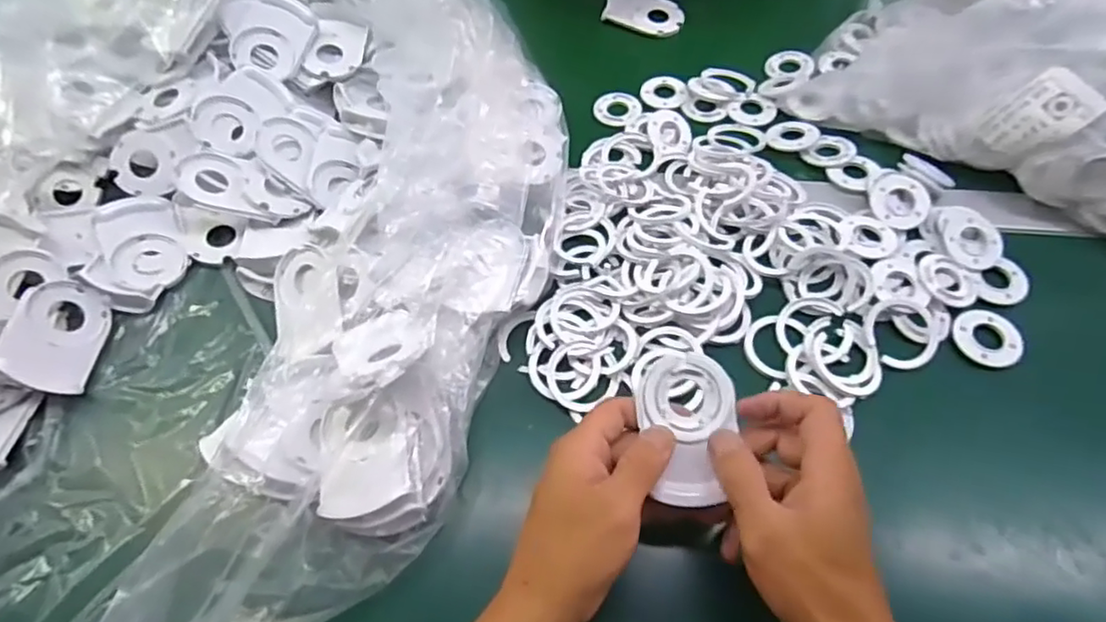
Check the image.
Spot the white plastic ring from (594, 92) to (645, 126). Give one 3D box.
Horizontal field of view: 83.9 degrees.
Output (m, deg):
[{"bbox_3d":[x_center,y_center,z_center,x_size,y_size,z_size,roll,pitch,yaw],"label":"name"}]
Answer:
[{"bbox_3d":[0.062,-0.193,0.587,0.042,0.010,0.041,-1,58,2],"label":"white plastic ring"}]

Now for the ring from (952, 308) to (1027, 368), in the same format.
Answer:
[{"bbox_3d":[0.310,0.017,0.437,0.043,0.007,0.045,-1,58,2],"label":"ring"}]

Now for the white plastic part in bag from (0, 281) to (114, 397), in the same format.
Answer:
[{"bbox_3d":[-0.359,0.017,0.446,0.009,0.057,0.081,-17,56,29],"label":"white plastic part in bag"}]

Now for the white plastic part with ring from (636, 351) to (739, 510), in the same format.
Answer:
[{"bbox_3d":[0.079,0.066,0.351,0.053,0.020,0.085,-7,63,-1],"label":"white plastic part with ring"}]

